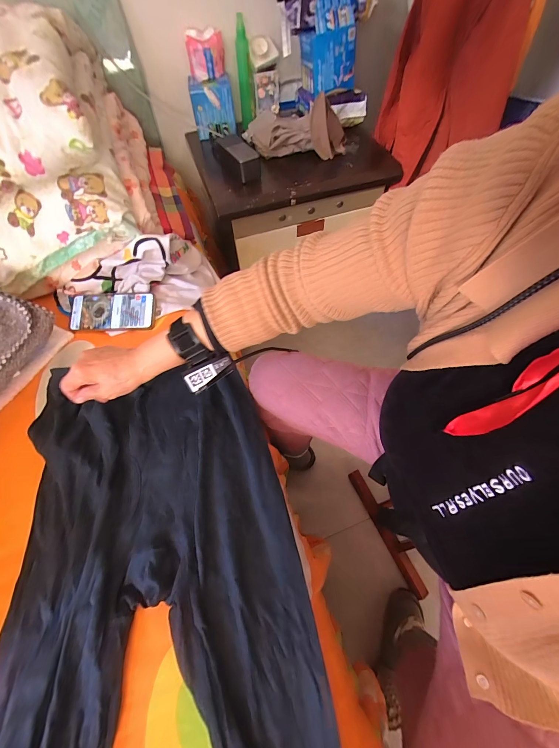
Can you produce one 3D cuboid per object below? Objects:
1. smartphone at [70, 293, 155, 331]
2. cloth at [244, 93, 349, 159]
[{"bbox_3d":[-0.333,-0.123,0.570,0.162,0.007,0.076,-3,82,0],"label":"smartphone"},{"bbox_3d":[0.043,-0.701,0.797,0.260,0.096,0.200,-7,61,-3],"label":"cloth"}]

